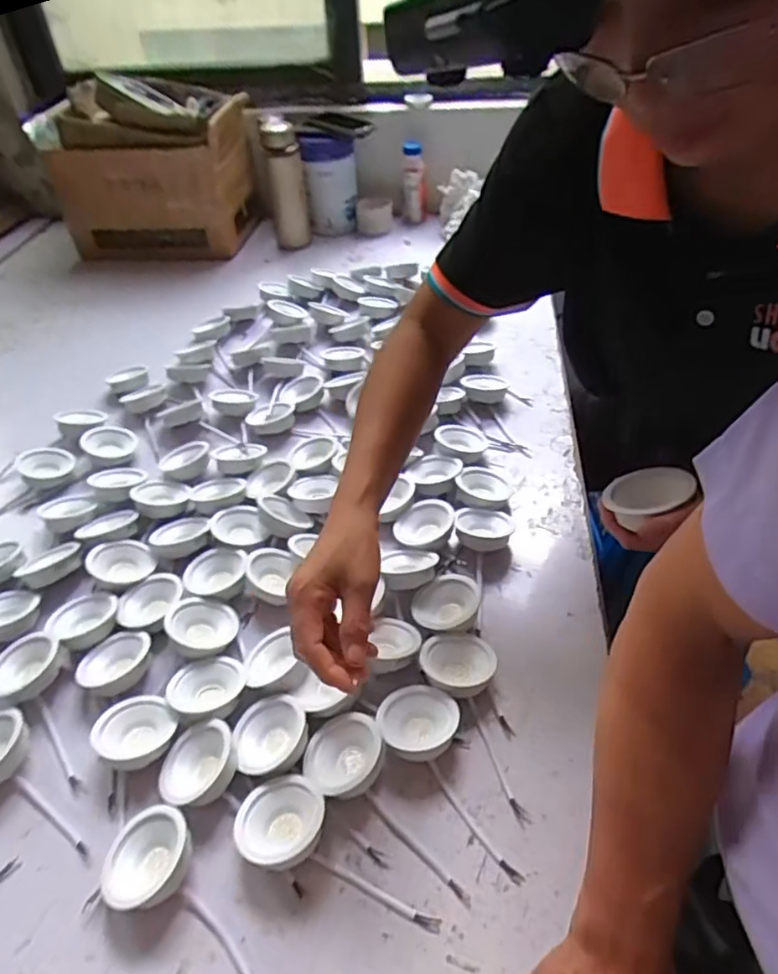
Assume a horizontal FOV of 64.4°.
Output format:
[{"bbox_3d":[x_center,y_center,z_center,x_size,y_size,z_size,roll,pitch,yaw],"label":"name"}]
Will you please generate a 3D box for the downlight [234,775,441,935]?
[{"bbox_3d":[-0.050,0.296,0.478,0.167,0.034,0.070,31,53,32],"label":"downlight"}]

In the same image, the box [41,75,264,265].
[{"bbox_3d":[-0.511,-0.697,1.372,0.382,0.311,0.259,5,44,10],"label":"box"}]

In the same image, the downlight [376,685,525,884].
[{"bbox_3d":[0.042,0.246,0.523,0.072,0.036,0.165,-14,43,-10],"label":"downlight"}]

